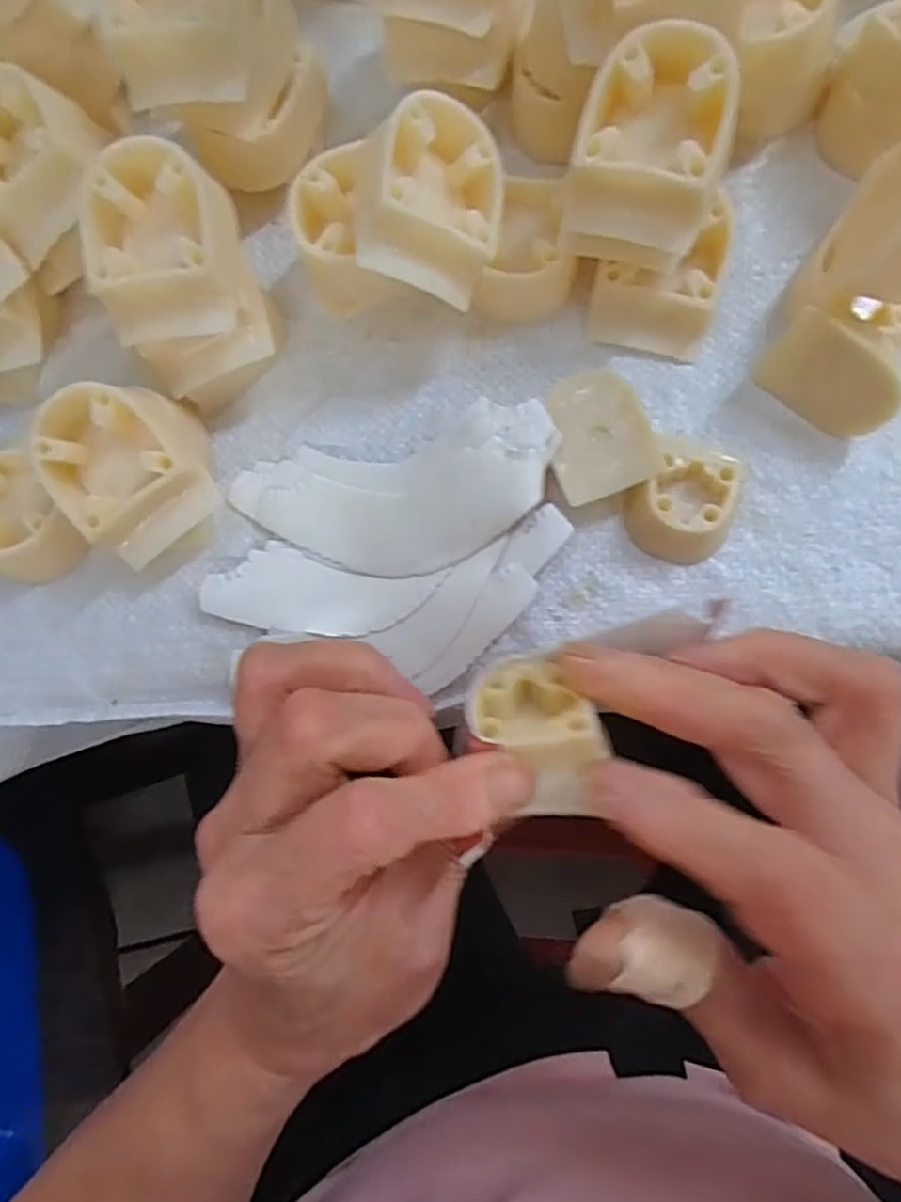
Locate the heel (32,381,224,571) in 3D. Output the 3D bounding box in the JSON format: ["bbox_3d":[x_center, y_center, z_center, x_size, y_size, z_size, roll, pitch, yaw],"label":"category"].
[{"bbox_3d":[-0.117,-0.046,0.256,0.050,0.045,0.055,-1,83,6],"label":"heel"}]

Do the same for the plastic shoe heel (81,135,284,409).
[{"bbox_3d":[-0.098,-0.119,0.258,0.053,0.063,0.063,-21,81,3],"label":"plastic shoe heel"}]

